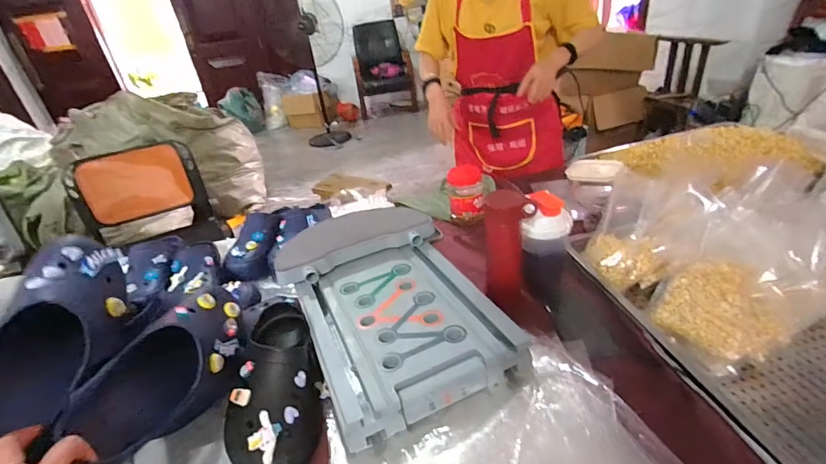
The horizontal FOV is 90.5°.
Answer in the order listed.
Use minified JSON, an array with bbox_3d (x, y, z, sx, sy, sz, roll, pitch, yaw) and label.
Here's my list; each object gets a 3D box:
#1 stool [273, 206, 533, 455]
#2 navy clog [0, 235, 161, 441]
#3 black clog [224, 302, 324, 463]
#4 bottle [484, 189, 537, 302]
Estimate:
[{"bbox_3d":[-0.043,0.116,0.714,0.324,0.120,0.410,-17,32,-15],"label":"stool"},{"bbox_3d":[-0.410,0.120,0.479,0.096,0.112,0.241,-6,43,2],"label":"navy clog"},{"bbox_3d":[-0.207,0.219,0.616,0.121,0.104,0.285,-12,31,-8],"label":"black clog"},{"bbox_3d":[0.174,0.020,0.742,0.084,0.204,0.090,1,32,13],"label":"bottle"}]

